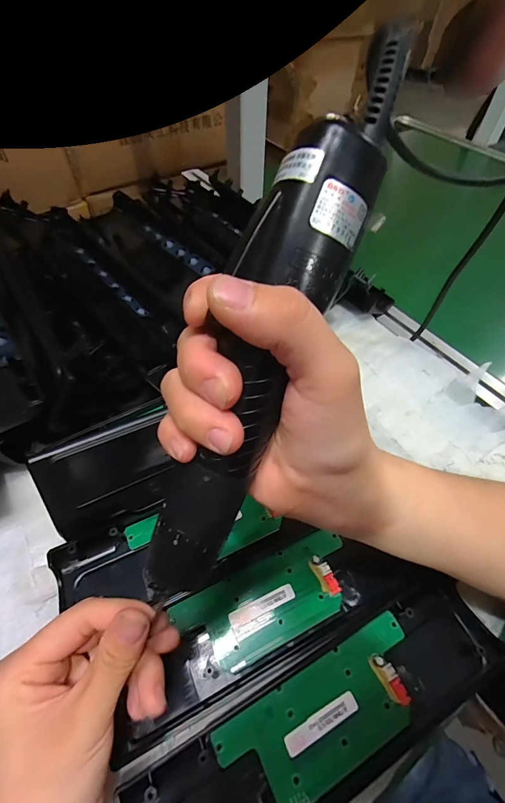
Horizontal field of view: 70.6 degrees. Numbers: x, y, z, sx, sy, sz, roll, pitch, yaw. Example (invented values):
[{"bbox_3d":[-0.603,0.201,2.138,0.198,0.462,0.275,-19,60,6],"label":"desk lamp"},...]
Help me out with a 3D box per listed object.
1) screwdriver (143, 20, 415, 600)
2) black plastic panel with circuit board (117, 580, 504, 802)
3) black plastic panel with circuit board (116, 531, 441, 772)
[{"bbox_3d":[0.005,-0.020,0.143,0.036,0.232,0.033,25,15,16],"label":"screwdriver"},{"bbox_3d":[0.050,0.199,0.220,0.244,0.016,0.063,-22,57,-16],"label":"black plastic panel with circuit board"},{"bbox_3d":[0.012,0.149,0.254,0.218,0.019,0.066,-21,56,-15],"label":"black plastic panel with circuit board"}]

